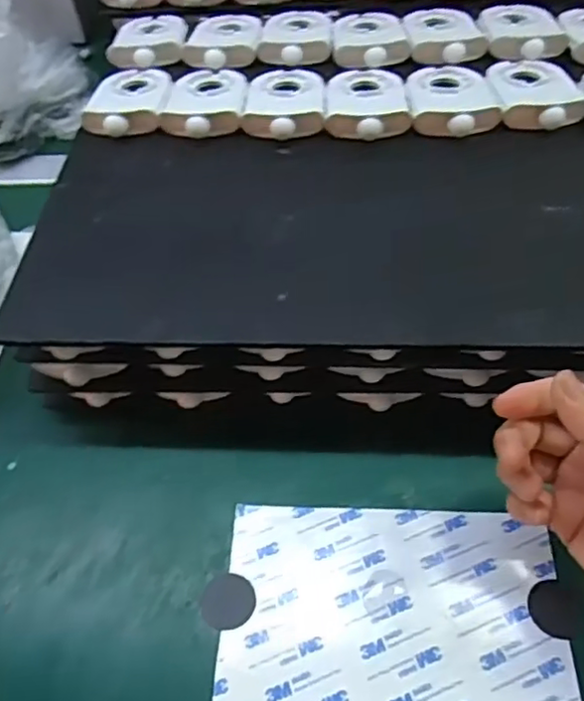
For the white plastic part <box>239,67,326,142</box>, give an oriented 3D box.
[{"bbox_3d":[-0.005,-0.182,0.452,0.055,0.014,0.085,0,53,4],"label":"white plastic part"}]

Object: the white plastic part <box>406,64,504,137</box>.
[{"bbox_3d":[0.112,-0.184,0.445,0.057,0.012,0.093,-1,53,3],"label":"white plastic part"}]

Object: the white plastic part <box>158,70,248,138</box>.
[{"bbox_3d":[-0.062,-0.186,0.461,0.059,0.016,0.088,0,53,4],"label":"white plastic part"}]

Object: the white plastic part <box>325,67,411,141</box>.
[{"bbox_3d":[0.053,-0.181,0.446,0.056,0.012,0.086,0,53,4],"label":"white plastic part"}]

